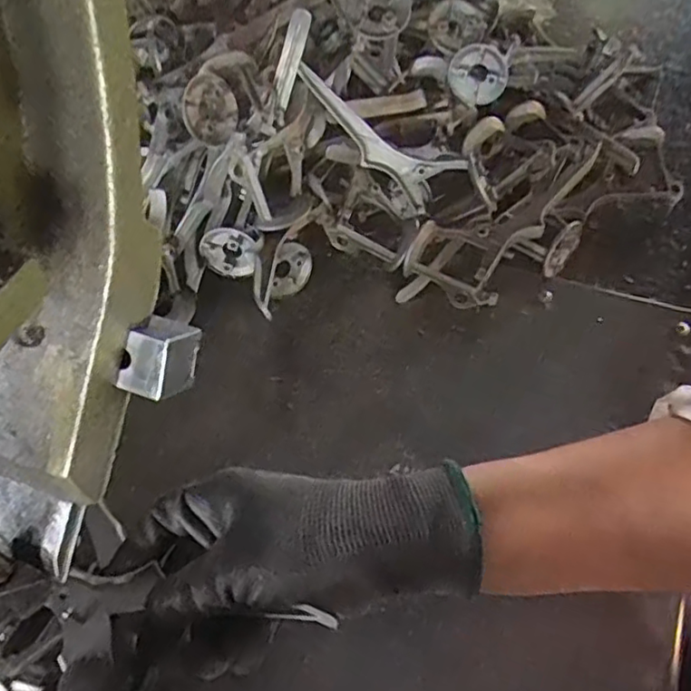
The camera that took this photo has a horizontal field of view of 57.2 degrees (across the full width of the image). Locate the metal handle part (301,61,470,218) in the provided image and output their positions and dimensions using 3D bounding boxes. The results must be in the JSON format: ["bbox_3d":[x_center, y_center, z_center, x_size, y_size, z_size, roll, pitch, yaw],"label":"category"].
[{"bbox_3d":[0.021,-0.151,0.447,0.129,0.046,0.016,36,55,-15],"label":"metal handle part"}]

